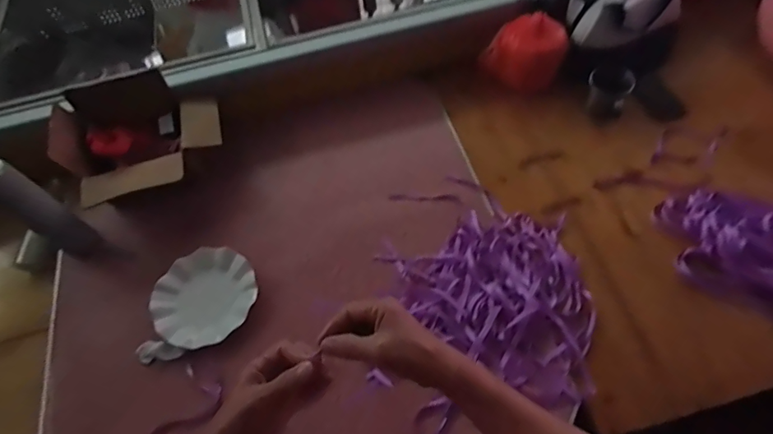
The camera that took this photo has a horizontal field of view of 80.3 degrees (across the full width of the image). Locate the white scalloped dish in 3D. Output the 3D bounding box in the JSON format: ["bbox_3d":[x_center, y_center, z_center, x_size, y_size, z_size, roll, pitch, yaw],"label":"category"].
[{"bbox_3d":[-0.328,0.144,0.835,0.178,0.026,0.180,-2,59,4],"label":"white scalloped dish"}]

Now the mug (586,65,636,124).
[{"bbox_3d":[0.455,-0.253,0.948,0.084,0.082,0.092,26,64,19],"label":"mug"}]

